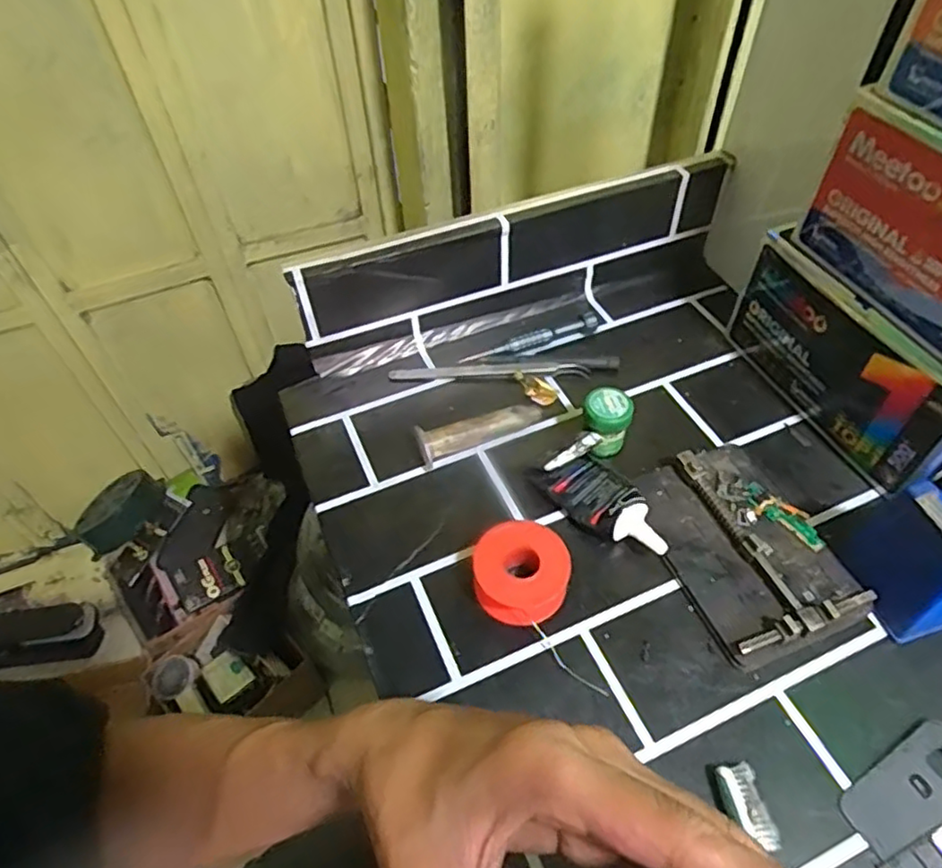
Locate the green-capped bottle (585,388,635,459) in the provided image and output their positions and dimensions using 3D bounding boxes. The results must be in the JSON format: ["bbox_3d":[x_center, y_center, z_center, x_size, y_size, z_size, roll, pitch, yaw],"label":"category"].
[{"bbox_3d":[0.091,-0.006,0.430,0.030,0.043,0.032,-1,52,2],"label":"green-capped bottle"}]

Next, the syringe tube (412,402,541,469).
[{"bbox_3d":[0.006,-0.004,0.447,0.090,0.022,0.020,-21,54,-13],"label":"syringe tube"}]

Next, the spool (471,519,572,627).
[{"bbox_3d":[0.028,0.080,0.369,0.053,0.029,0.052,-1,52,2],"label":"spool"}]

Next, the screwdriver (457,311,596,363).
[{"bbox_3d":[0.048,-0.073,0.502,0.114,0.016,0.012,-19,53,-12],"label":"screwdriver"}]

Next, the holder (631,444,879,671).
[{"bbox_3d":[0.161,0.063,0.382,0.089,0.021,0.128,-18,53,-11],"label":"holder"}]

